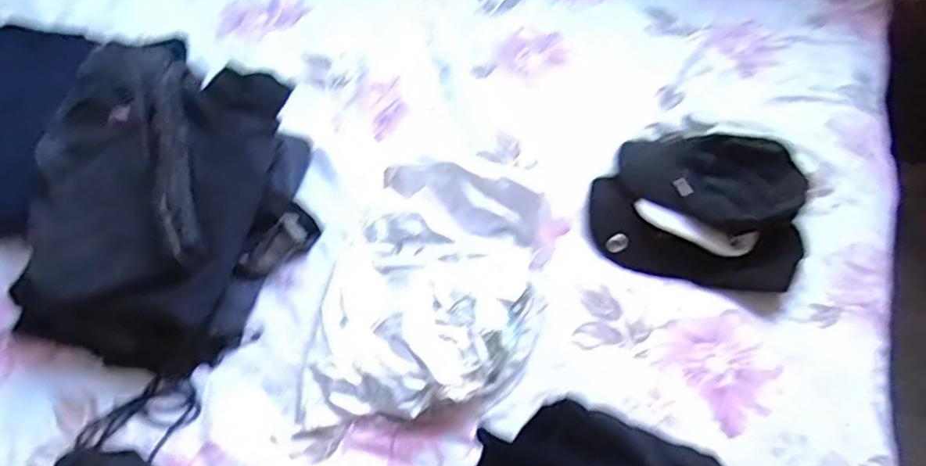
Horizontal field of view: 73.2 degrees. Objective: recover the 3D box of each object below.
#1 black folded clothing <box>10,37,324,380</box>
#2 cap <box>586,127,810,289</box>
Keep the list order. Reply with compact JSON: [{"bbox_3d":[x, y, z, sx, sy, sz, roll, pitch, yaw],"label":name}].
[{"bbox_3d":[-0.355,-0.046,0.761,0.316,0.167,0.387,4,55,3],"label":"black folded clothing"},{"bbox_3d":[0.322,-0.056,0.836,0.282,0.074,0.258,13,56,9],"label":"cap"}]

